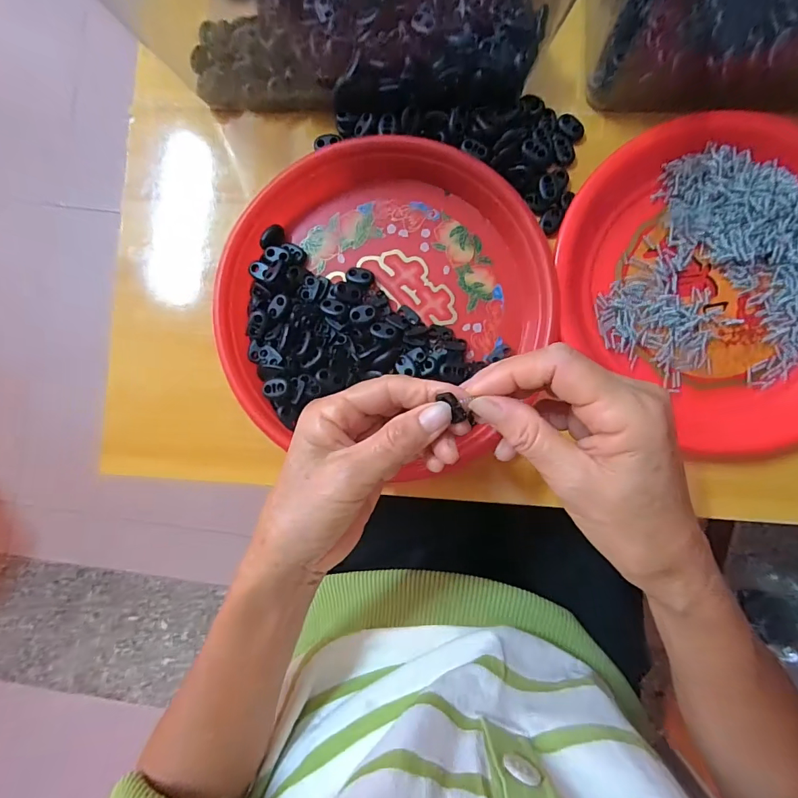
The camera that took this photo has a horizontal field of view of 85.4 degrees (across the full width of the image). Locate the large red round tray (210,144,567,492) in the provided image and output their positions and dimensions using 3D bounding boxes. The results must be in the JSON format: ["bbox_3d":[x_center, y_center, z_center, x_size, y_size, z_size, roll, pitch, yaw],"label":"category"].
[{"bbox_3d":[-0.011,-0.074,0.321,0.230,0.039,0.229,0,88,3],"label":"large red round tray"}]

